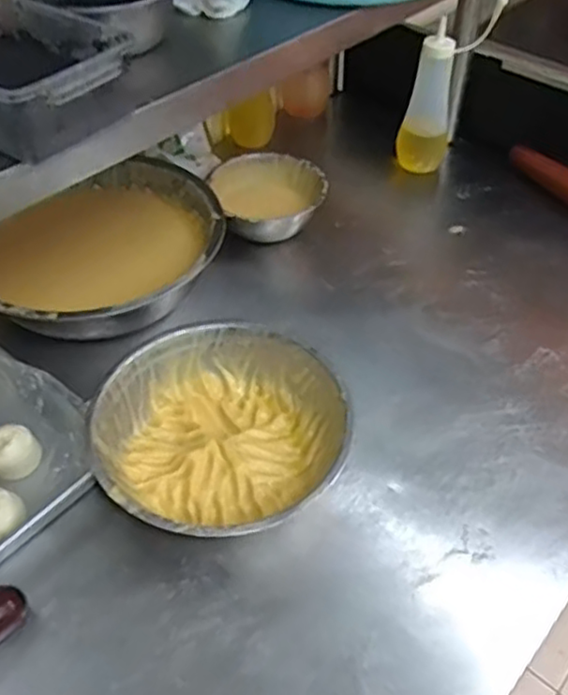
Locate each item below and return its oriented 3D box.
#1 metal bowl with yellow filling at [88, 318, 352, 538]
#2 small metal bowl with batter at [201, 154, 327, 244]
[{"bbox_3d":[-0.066,0.088,0.684,0.234,0.079,0.239,0,46,0],"label":"metal bowl with yellow filling"},{"bbox_3d":[-0.020,-0.205,0.972,0.150,0.081,0.144,0,46,0],"label":"small metal bowl with batter"}]

